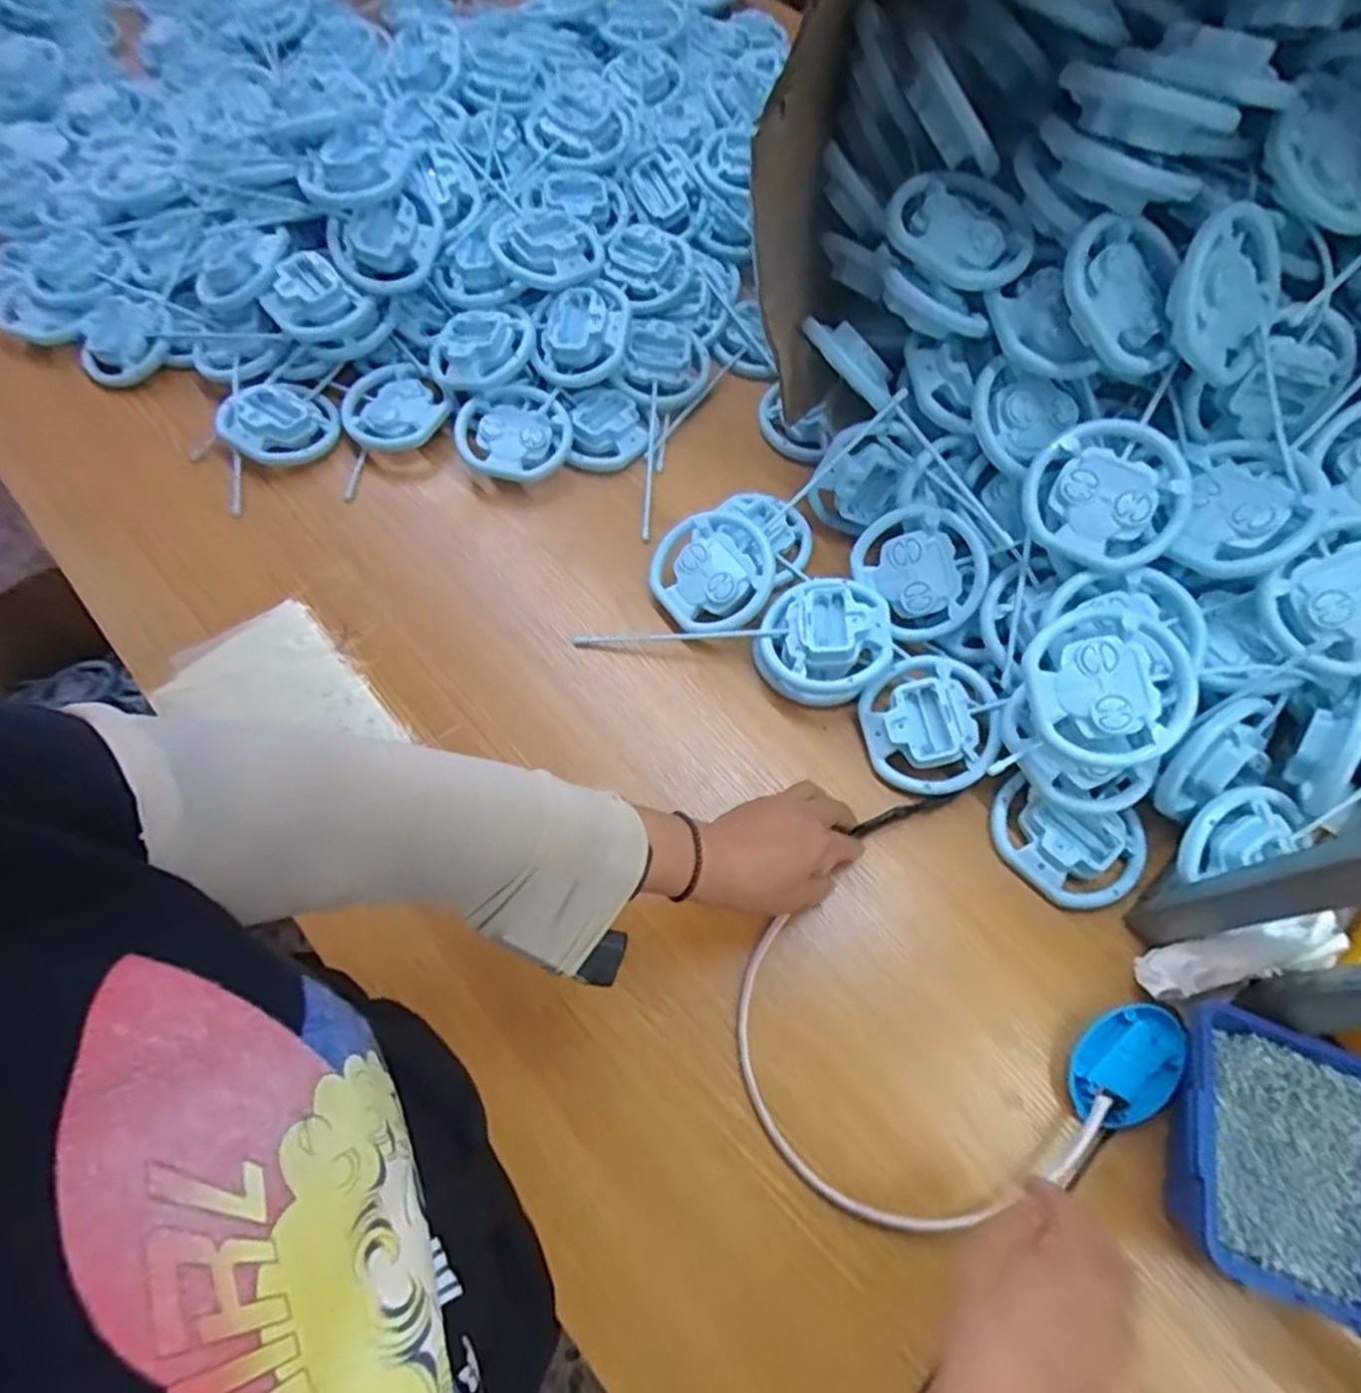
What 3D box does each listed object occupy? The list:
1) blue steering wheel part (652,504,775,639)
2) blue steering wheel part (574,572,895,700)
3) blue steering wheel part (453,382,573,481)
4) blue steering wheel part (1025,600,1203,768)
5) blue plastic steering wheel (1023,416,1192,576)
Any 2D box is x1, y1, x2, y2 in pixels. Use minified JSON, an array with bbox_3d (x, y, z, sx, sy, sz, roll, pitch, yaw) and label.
[{"bbox_3d":[0.028,-0.103,0.609,0.098,0.026,0.102,-37,70,9],"label":"blue steering wheel part"},{"bbox_3d":[0.041,-0.048,0.591,0.249,0.048,0.100,-1,63,14],"label":"blue steering wheel part"},{"bbox_3d":[-0.153,-0.242,0.684,0.104,0.036,0.096,-32,68,-14],"label":"blue steering wheel part"},{"bbox_3d":[0.276,-0.008,0.478,0.099,0.025,0.100,-40,77,3],"label":"blue steering wheel part"},{"bbox_3d":[0.293,-0.136,0.505,0.098,0.019,0.100,0,88,14],"label":"blue plastic steering wheel"}]

